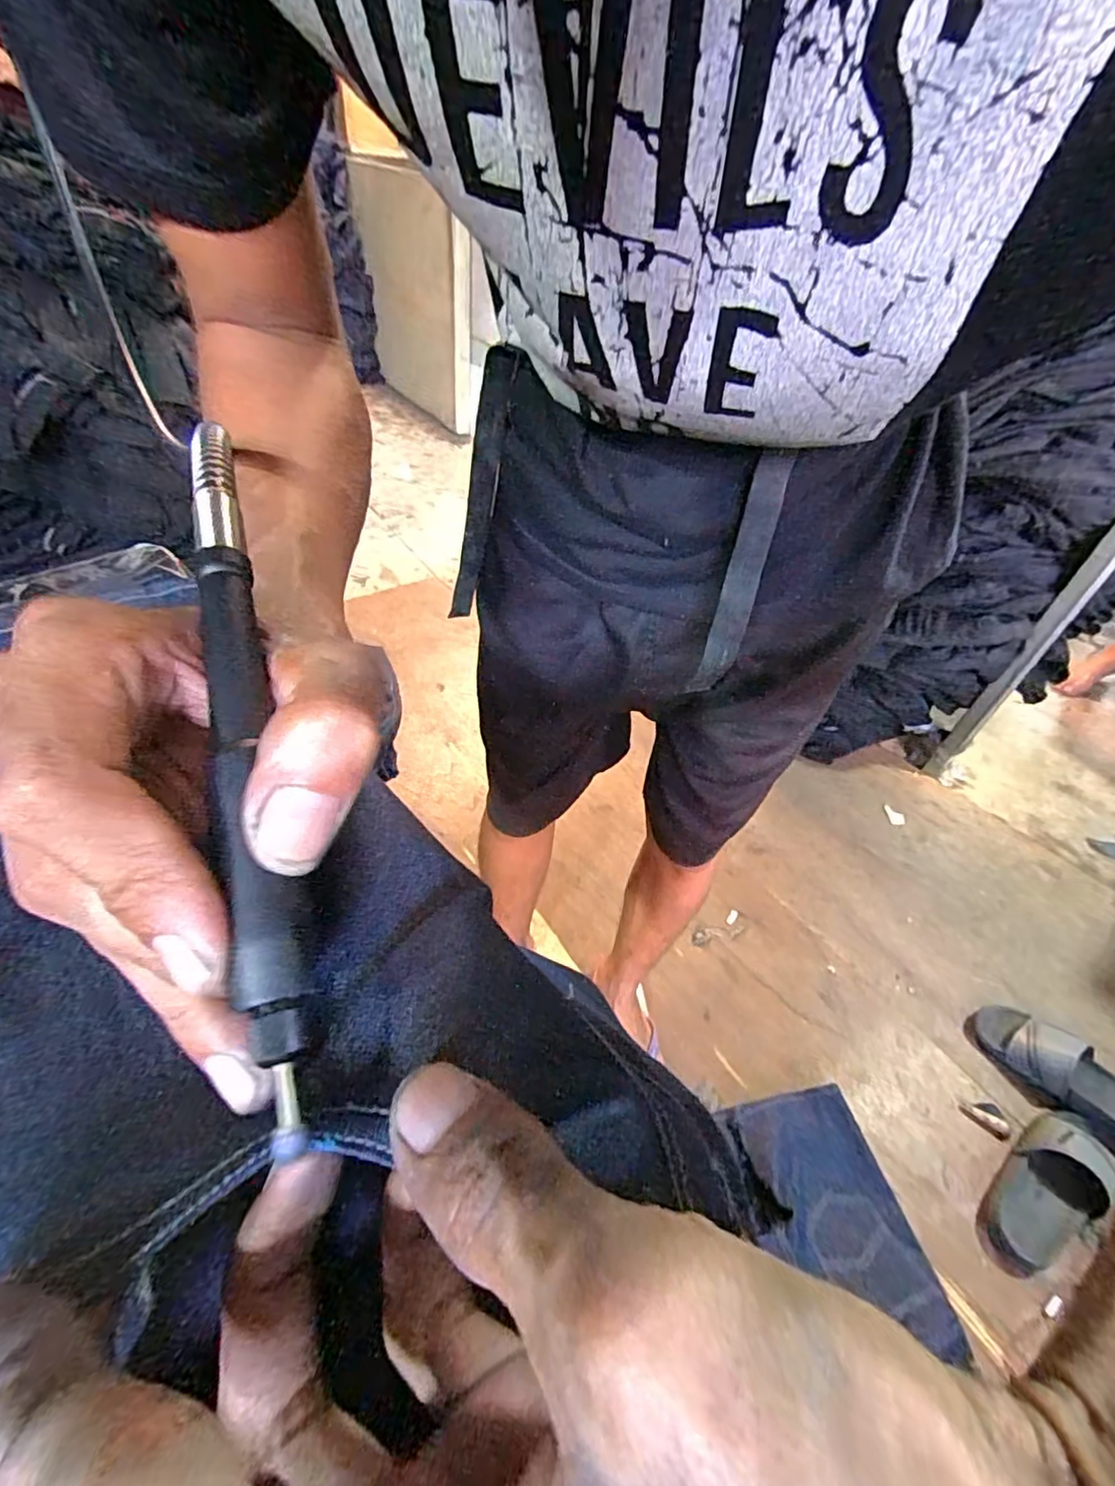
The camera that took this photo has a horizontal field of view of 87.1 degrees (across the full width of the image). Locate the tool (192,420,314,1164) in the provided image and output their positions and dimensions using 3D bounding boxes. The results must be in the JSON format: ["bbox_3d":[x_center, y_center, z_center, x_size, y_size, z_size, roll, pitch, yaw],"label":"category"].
[{"bbox_3d":[-0.078,-0.011,0.147,0.015,0.013,0.195,-11,66,-17],"label":"tool"}]

